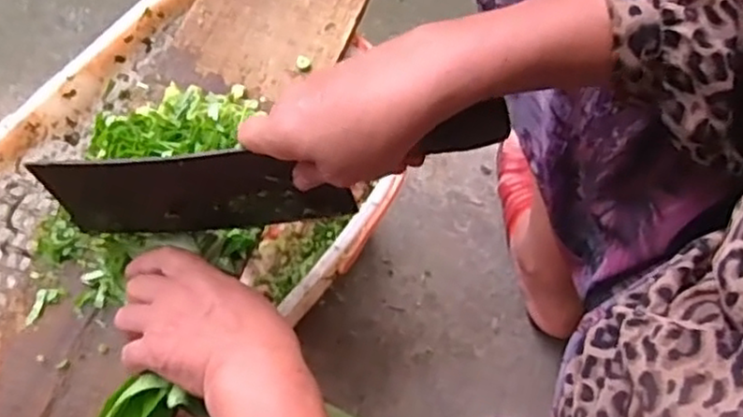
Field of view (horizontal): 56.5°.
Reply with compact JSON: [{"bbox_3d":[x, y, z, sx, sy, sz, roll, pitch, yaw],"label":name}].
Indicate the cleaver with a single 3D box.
[{"bbox_3d":[-0.061,-0.018,0.451,0.295,0.119,0.020,-9,72,10],"label":"cleaver"}]

